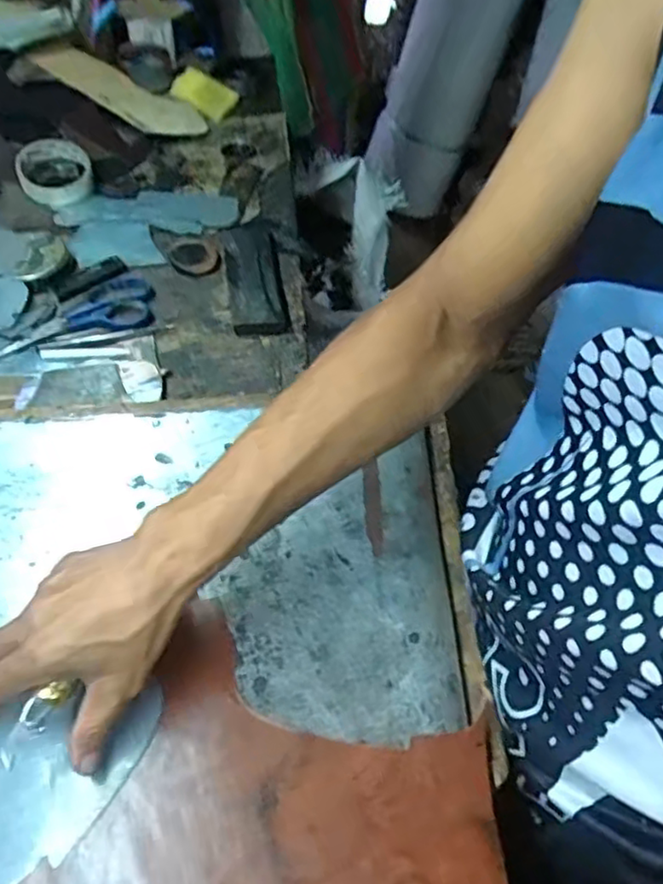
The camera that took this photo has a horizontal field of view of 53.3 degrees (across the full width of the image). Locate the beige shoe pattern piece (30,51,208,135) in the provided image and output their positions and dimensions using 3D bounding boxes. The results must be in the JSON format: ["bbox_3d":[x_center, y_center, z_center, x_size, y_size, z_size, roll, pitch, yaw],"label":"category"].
[{"bbox_3d":[-0.281,-0.466,0.887,0.223,0.023,0.094,20,49,-10],"label":"beige shoe pattern piece"}]

